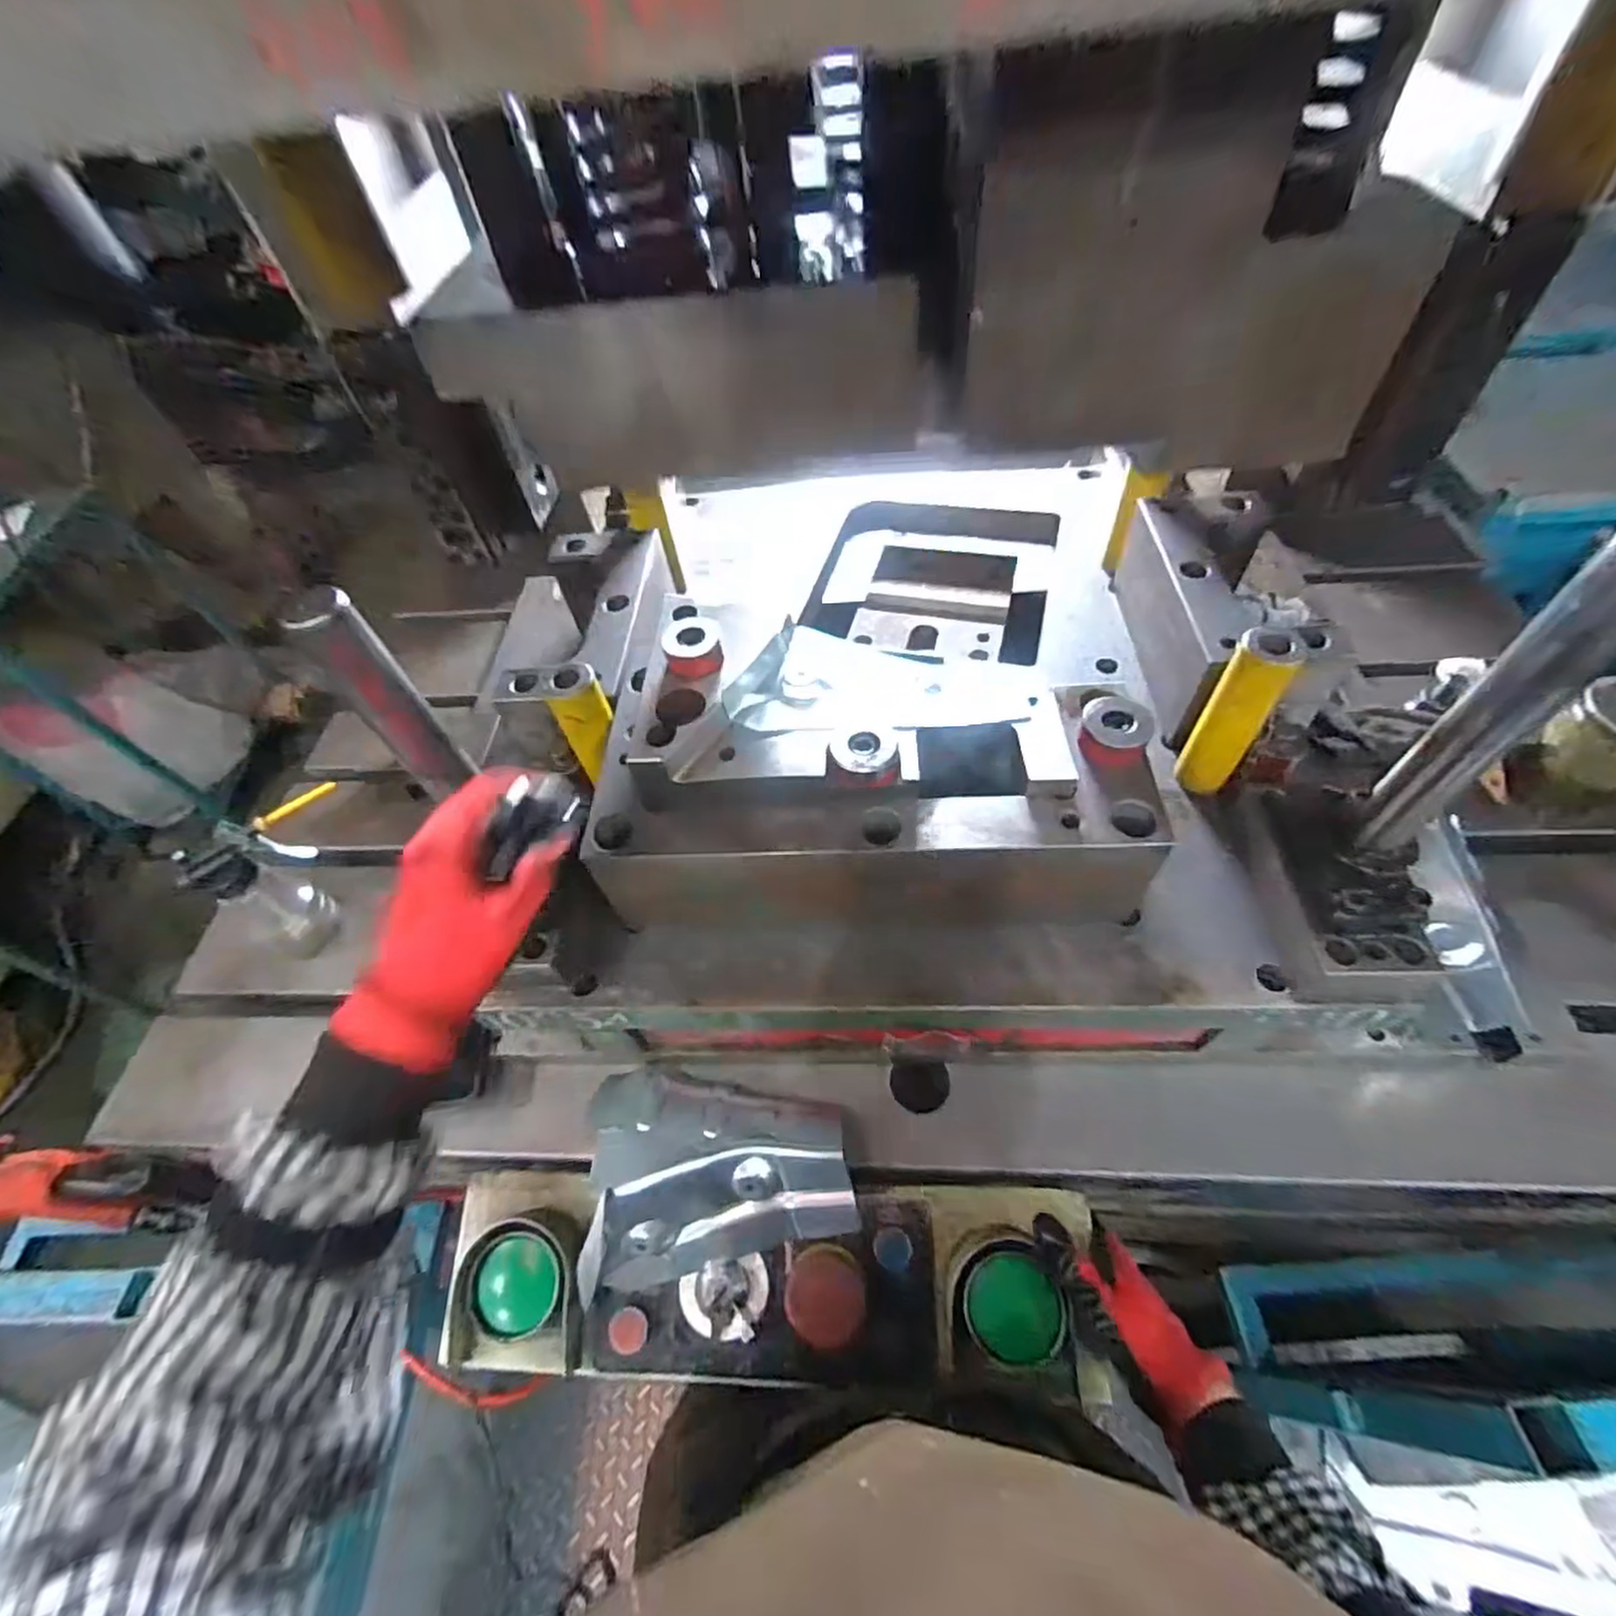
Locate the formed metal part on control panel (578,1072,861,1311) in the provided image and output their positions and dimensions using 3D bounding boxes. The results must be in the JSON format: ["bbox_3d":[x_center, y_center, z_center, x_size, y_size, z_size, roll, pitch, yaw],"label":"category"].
[{"bbox_3d":[-0.075,0.271,0.546,0.206,0.077,0.147,-10,55,-3],"label":"formed metal part on control panel"}]

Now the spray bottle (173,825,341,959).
[{"bbox_3d":[-0.509,0.080,0.673,0.058,0.149,0.088,26,61,21],"label":"spray bottle"}]

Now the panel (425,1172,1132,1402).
[{"bbox_3d":[-0.032,0.361,0.535,0.482,0.066,0.128,-3,54,6],"label":"panel"}]

